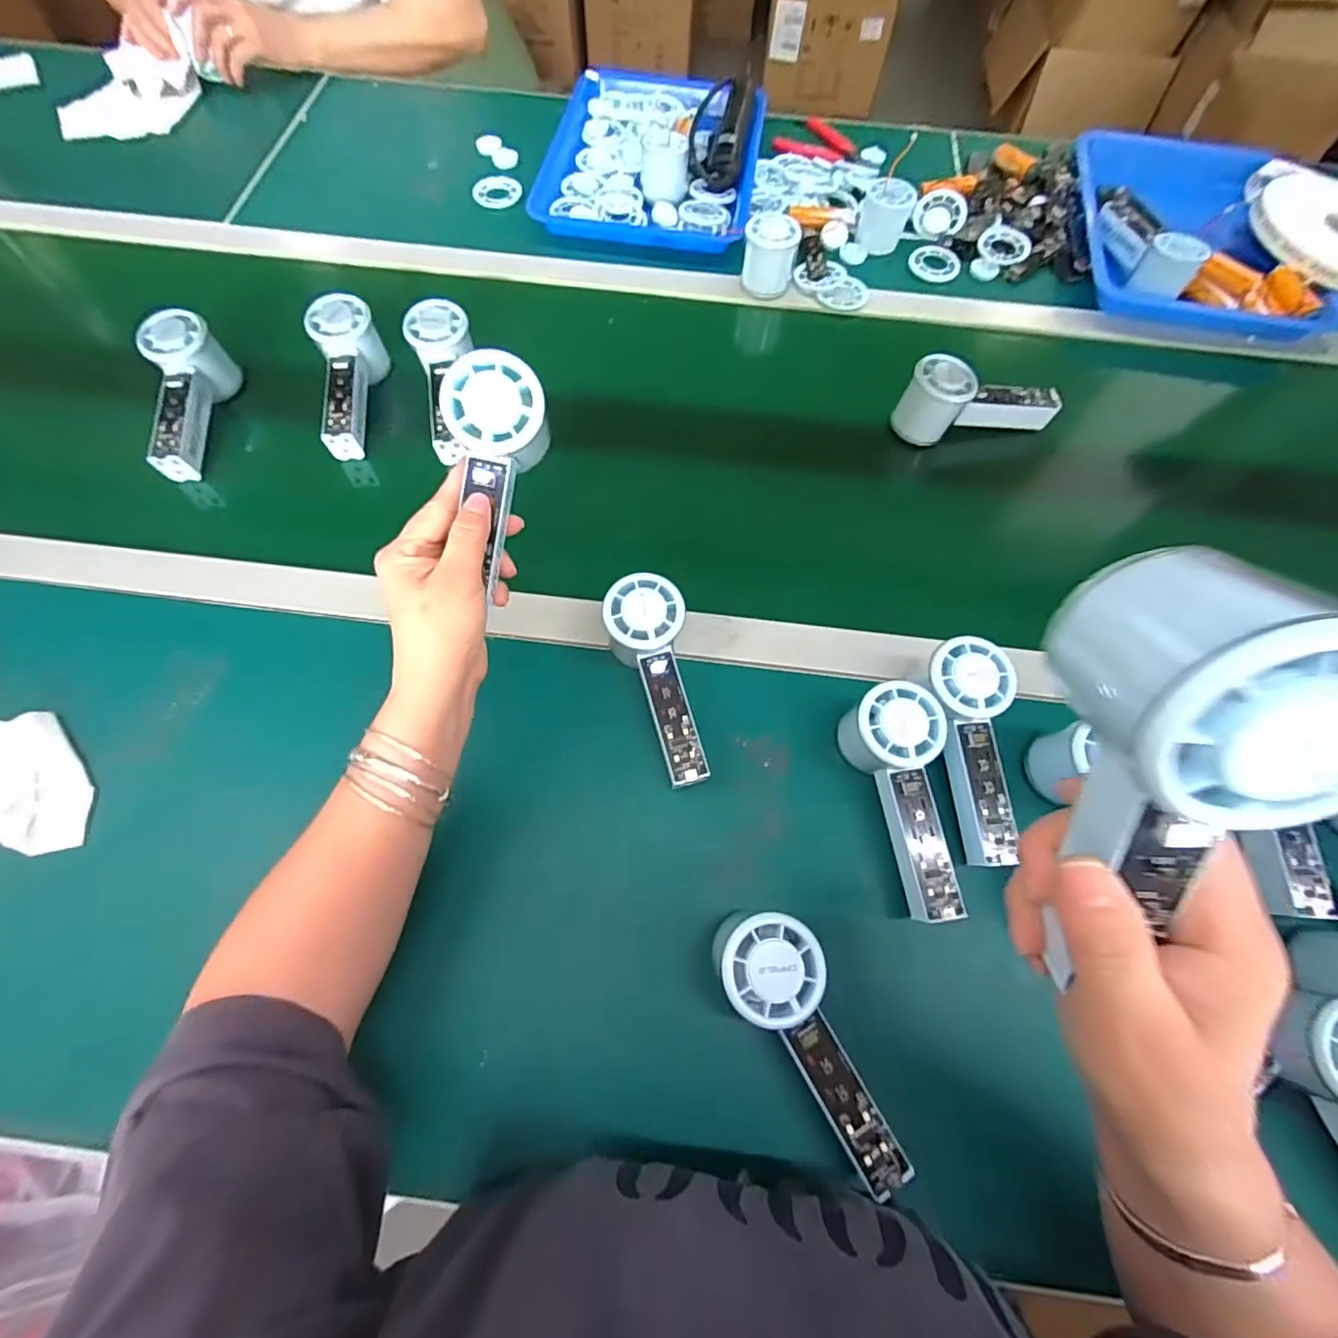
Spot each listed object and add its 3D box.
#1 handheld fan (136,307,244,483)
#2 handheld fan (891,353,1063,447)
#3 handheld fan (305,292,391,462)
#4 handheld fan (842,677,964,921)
[{"bbox_3d":[-0.446,-0.245,0.537,0.055,0.056,0.151,-2,82,-2],"label":"handheld fan"},{"bbox_3d":[0.293,-0.253,0.545,0.154,0.059,0.050,-1,66,-2],"label":"handheld fan"},{"bbox_3d":[-0.304,-0.273,0.542,0.056,0.065,0.153,-4,66,-3],"label":"handheld fan"},{"bbox_3d":[0.159,0.087,0.386,0.063,0.058,0.149,-9,67,-5],"label":"handheld fan"}]

